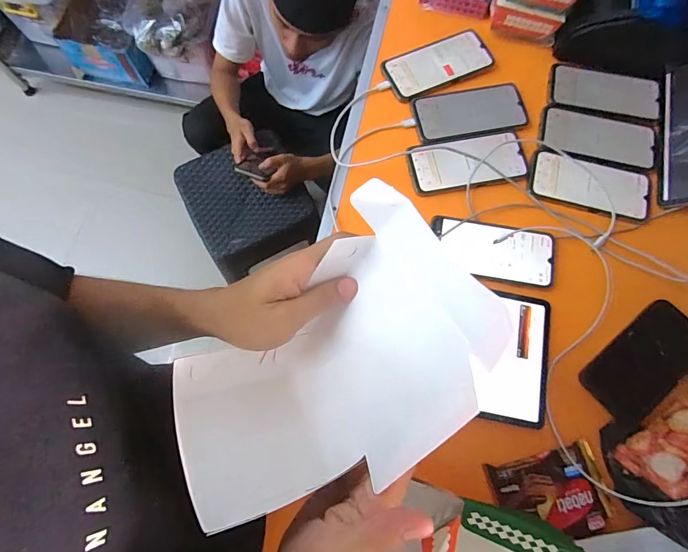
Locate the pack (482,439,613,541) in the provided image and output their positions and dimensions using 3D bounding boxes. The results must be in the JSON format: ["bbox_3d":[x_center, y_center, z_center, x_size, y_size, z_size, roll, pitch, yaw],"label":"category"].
[{"bbox_3d":[0.238,0.254,0.443,0.124,0.024,0.089,-15,76,-5],"label":"pack"}]

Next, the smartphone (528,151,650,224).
[{"bbox_3d":[0.354,-0.130,0.554,0.163,0.011,0.083,15,75,3],"label":"smartphone"}]

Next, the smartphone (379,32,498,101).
[{"bbox_3d":[0.149,-0.333,0.604,0.162,0.008,0.080,-23,77,-8],"label":"smartphone"}]

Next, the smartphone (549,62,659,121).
[{"bbox_3d":[0.406,-0.285,0.595,0.165,0.009,0.083,14,75,2],"label":"smartphone"}]

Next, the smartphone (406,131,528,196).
[{"bbox_3d":[0.178,-0.166,0.552,0.167,0.015,0.078,-10,75,-4],"label":"smartphone"}]

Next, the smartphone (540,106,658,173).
[{"bbox_3d":[0.381,-0.208,0.575,0.164,0.008,0.082,15,75,2],"label":"smartphone"}]

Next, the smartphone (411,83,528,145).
[{"bbox_3d":[0.190,-0.247,0.585,0.162,0.015,0.084,-9,75,-4],"label":"smartphone"}]

